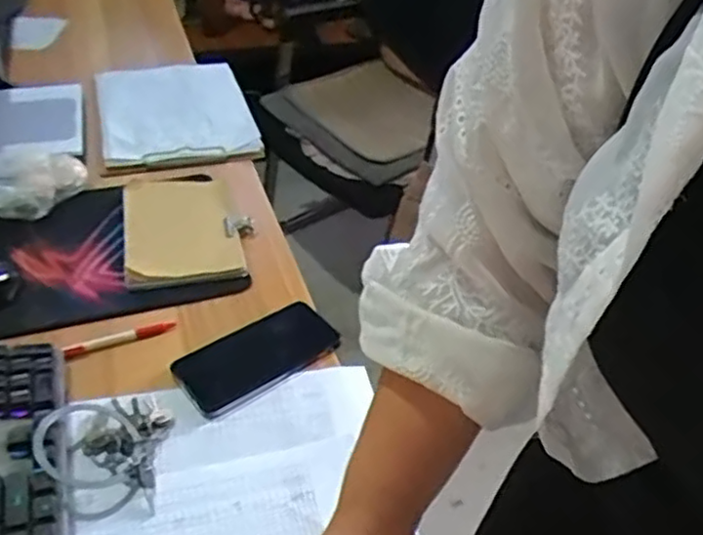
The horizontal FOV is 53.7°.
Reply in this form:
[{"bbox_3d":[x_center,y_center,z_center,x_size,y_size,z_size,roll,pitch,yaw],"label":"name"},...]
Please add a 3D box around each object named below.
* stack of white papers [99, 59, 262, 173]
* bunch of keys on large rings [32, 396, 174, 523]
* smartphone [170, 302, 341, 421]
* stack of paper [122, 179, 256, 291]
[{"bbox_3d":[-0.271,-0.244,1.059,0.214,0.019,0.309,-10,40,-15],"label":"stack of white papers"},{"bbox_3d":[-0.209,0.148,0.588,0.097,0.039,0.122,3,39,-2],"label":"bunch of keys on large rings"},{"bbox_3d":[-0.093,0.087,0.689,0.157,0.014,0.077,-25,48,-32],"label":"smartphone"},{"bbox_3d":[-0.197,-0.054,0.833,0.141,0.025,0.200,-6,41,-13],"label":"stack of paper"}]

